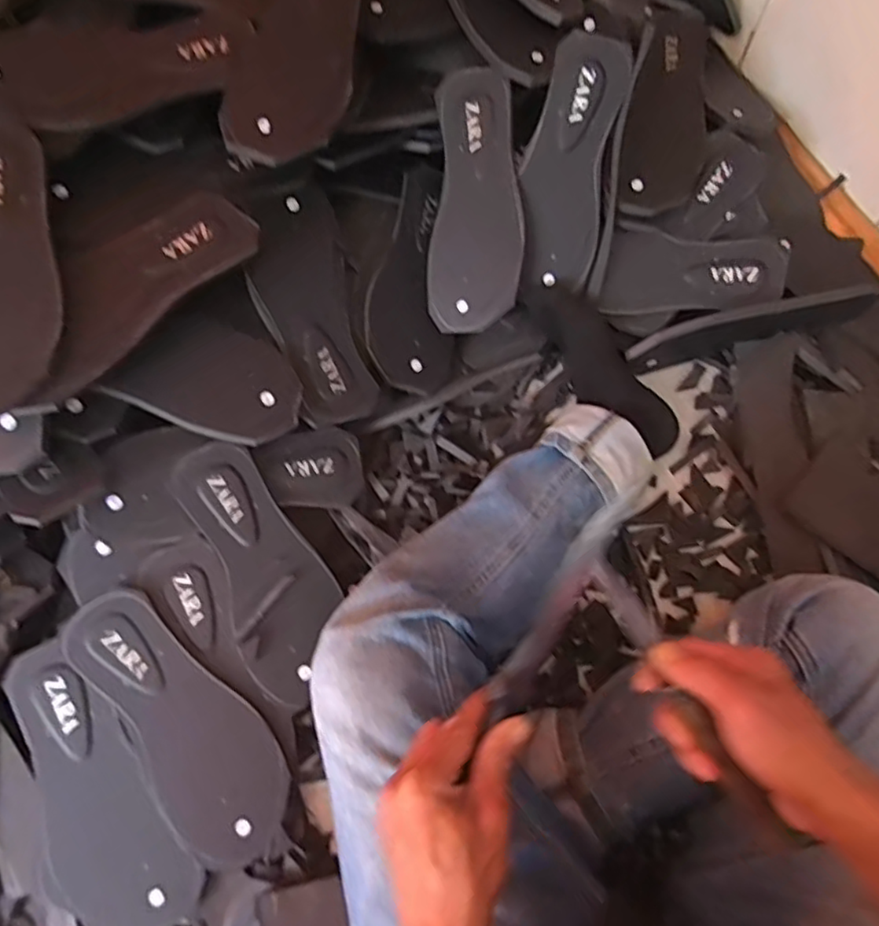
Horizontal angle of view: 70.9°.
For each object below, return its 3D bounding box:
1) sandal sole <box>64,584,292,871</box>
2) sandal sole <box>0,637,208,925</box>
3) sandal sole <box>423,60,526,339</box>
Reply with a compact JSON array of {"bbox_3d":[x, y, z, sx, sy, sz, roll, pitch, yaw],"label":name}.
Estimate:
[{"bbox_3d":[-0.218,0.223,0.533,0.098,0.007,0.252,-32,88,-19],"label":"sandal sole"},{"bbox_3d":[-0.290,0.274,0.514,0.095,0.010,0.250,-27,86,-10],"label":"sandal sole"},{"bbox_3d":[0.040,-0.269,0.650,0.101,0.033,0.250,1,100,2],"label":"sandal sole"}]

